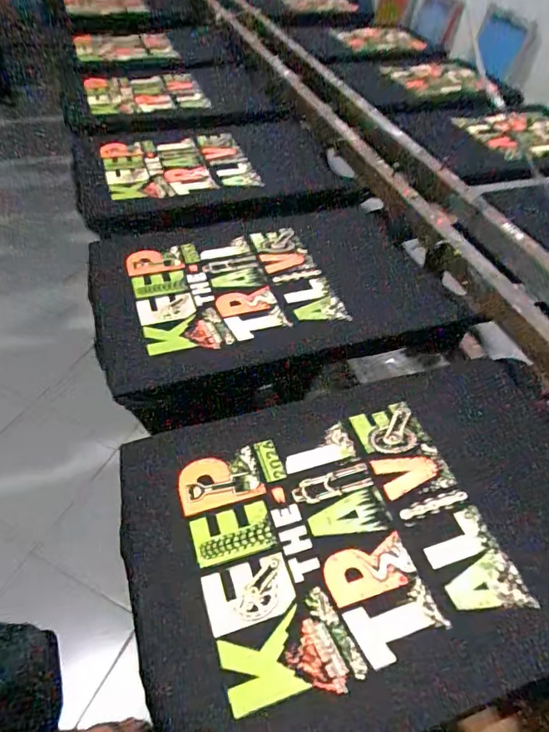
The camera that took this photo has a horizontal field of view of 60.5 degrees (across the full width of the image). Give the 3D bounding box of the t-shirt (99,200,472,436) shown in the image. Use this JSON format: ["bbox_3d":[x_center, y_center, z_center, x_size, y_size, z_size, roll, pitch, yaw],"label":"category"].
[{"bbox_3d":[0.000,-0.121,0.894,0.628,0.126,0.405,-11,49,-16],"label":"t-shirt"}]

